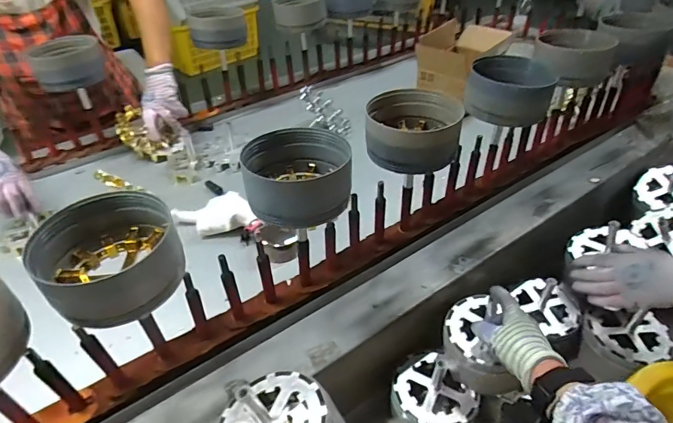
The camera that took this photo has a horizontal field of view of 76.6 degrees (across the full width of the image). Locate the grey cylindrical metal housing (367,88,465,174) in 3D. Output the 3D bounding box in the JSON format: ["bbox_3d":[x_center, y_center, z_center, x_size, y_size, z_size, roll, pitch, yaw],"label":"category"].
[{"bbox_3d":[0.113,-0.123,0.629,0.129,0.089,0.122,5,41,7],"label":"grey cylindrical metal housing"}]

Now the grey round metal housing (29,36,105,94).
[{"bbox_3d":[-0.560,-0.313,0.892,0.128,0.074,0.117,-25,46,-25],"label":"grey round metal housing"}]

